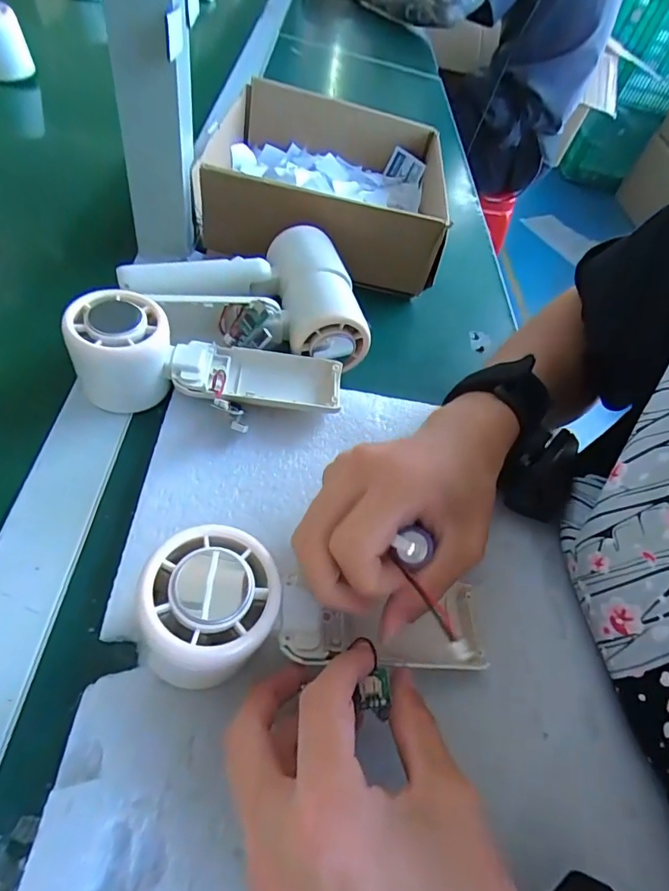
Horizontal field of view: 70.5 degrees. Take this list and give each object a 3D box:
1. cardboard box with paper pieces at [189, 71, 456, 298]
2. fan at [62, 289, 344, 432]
[{"bbox_3d":[-0.007,-0.248,0.463,0.220,0.097,0.244,10,52,-8],"label":"cardboard box with paper pieces"},{"bbox_3d":[-0.078,-0.043,0.304,0.166,0.056,0.069,8,48,-20],"label":"fan"}]

